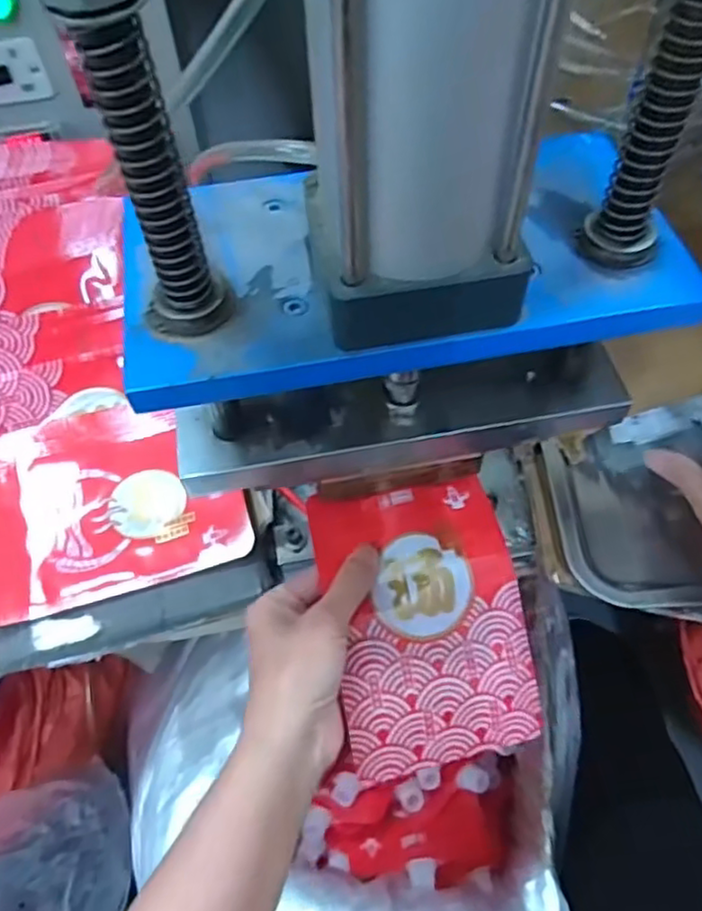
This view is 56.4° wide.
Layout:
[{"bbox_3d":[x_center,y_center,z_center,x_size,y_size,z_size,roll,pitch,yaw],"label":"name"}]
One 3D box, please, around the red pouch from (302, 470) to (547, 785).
[{"bbox_3d":[0.046,0.096,0.387,0.114,0.021,0.158,-8,75,-11],"label":"red pouch"}]

